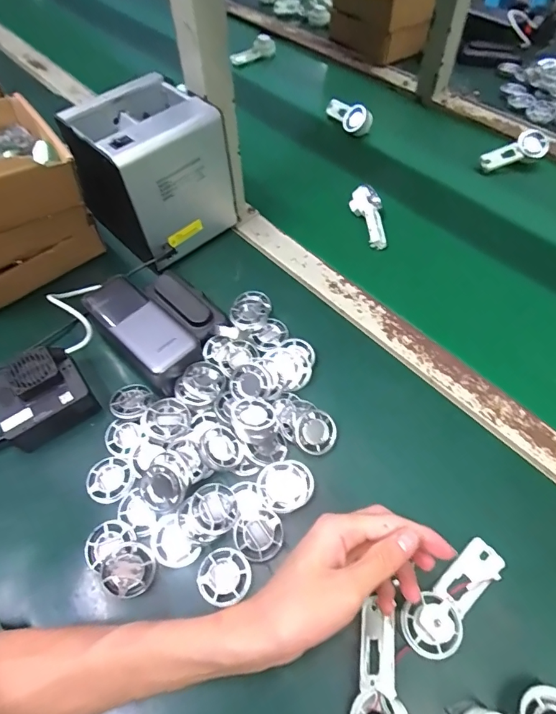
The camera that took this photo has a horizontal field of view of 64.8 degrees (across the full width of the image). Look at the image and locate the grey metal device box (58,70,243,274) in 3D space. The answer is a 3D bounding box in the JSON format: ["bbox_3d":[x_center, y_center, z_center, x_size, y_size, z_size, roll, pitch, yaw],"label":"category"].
[{"bbox_3d":[-0.137,-0.210,0.500,0.120,0.147,0.134,36,64,23],"label":"grey metal device box"}]

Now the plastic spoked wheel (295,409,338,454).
[{"bbox_3d":[0.034,0.068,0.393,0.037,0.006,0.037,1,82,-9],"label":"plastic spoked wheel"}]

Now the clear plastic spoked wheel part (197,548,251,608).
[{"bbox_3d":[-0.042,0.169,0.338,0.039,0.008,0.038,-1,56,1],"label":"clear plastic spoked wheel part"}]

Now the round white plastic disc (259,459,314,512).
[{"bbox_3d":[0.008,0.108,0.367,0.045,0.016,0.039,-23,59,-13],"label":"round white plastic disc"}]

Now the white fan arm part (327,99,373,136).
[{"bbox_3d":[0.113,-0.395,0.713,0.038,0.044,0.092,-31,61,-18],"label":"white fan arm part"}]

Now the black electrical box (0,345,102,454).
[{"bbox_3d":[-0.225,0.034,0.411,0.079,0.040,0.076,-33,61,-19],"label":"black electrical box"}]

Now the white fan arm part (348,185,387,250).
[{"bbox_3d":[0.123,-0.180,0.568,0.036,0.032,0.089,-12,71,-9],"label":"white fan arm part"}]

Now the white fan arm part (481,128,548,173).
[{"bbox_3d":[0.343,-0.295,0.641,0.100,0.022,0.043,-23,85,1],"label":"white fan arm part"}]

